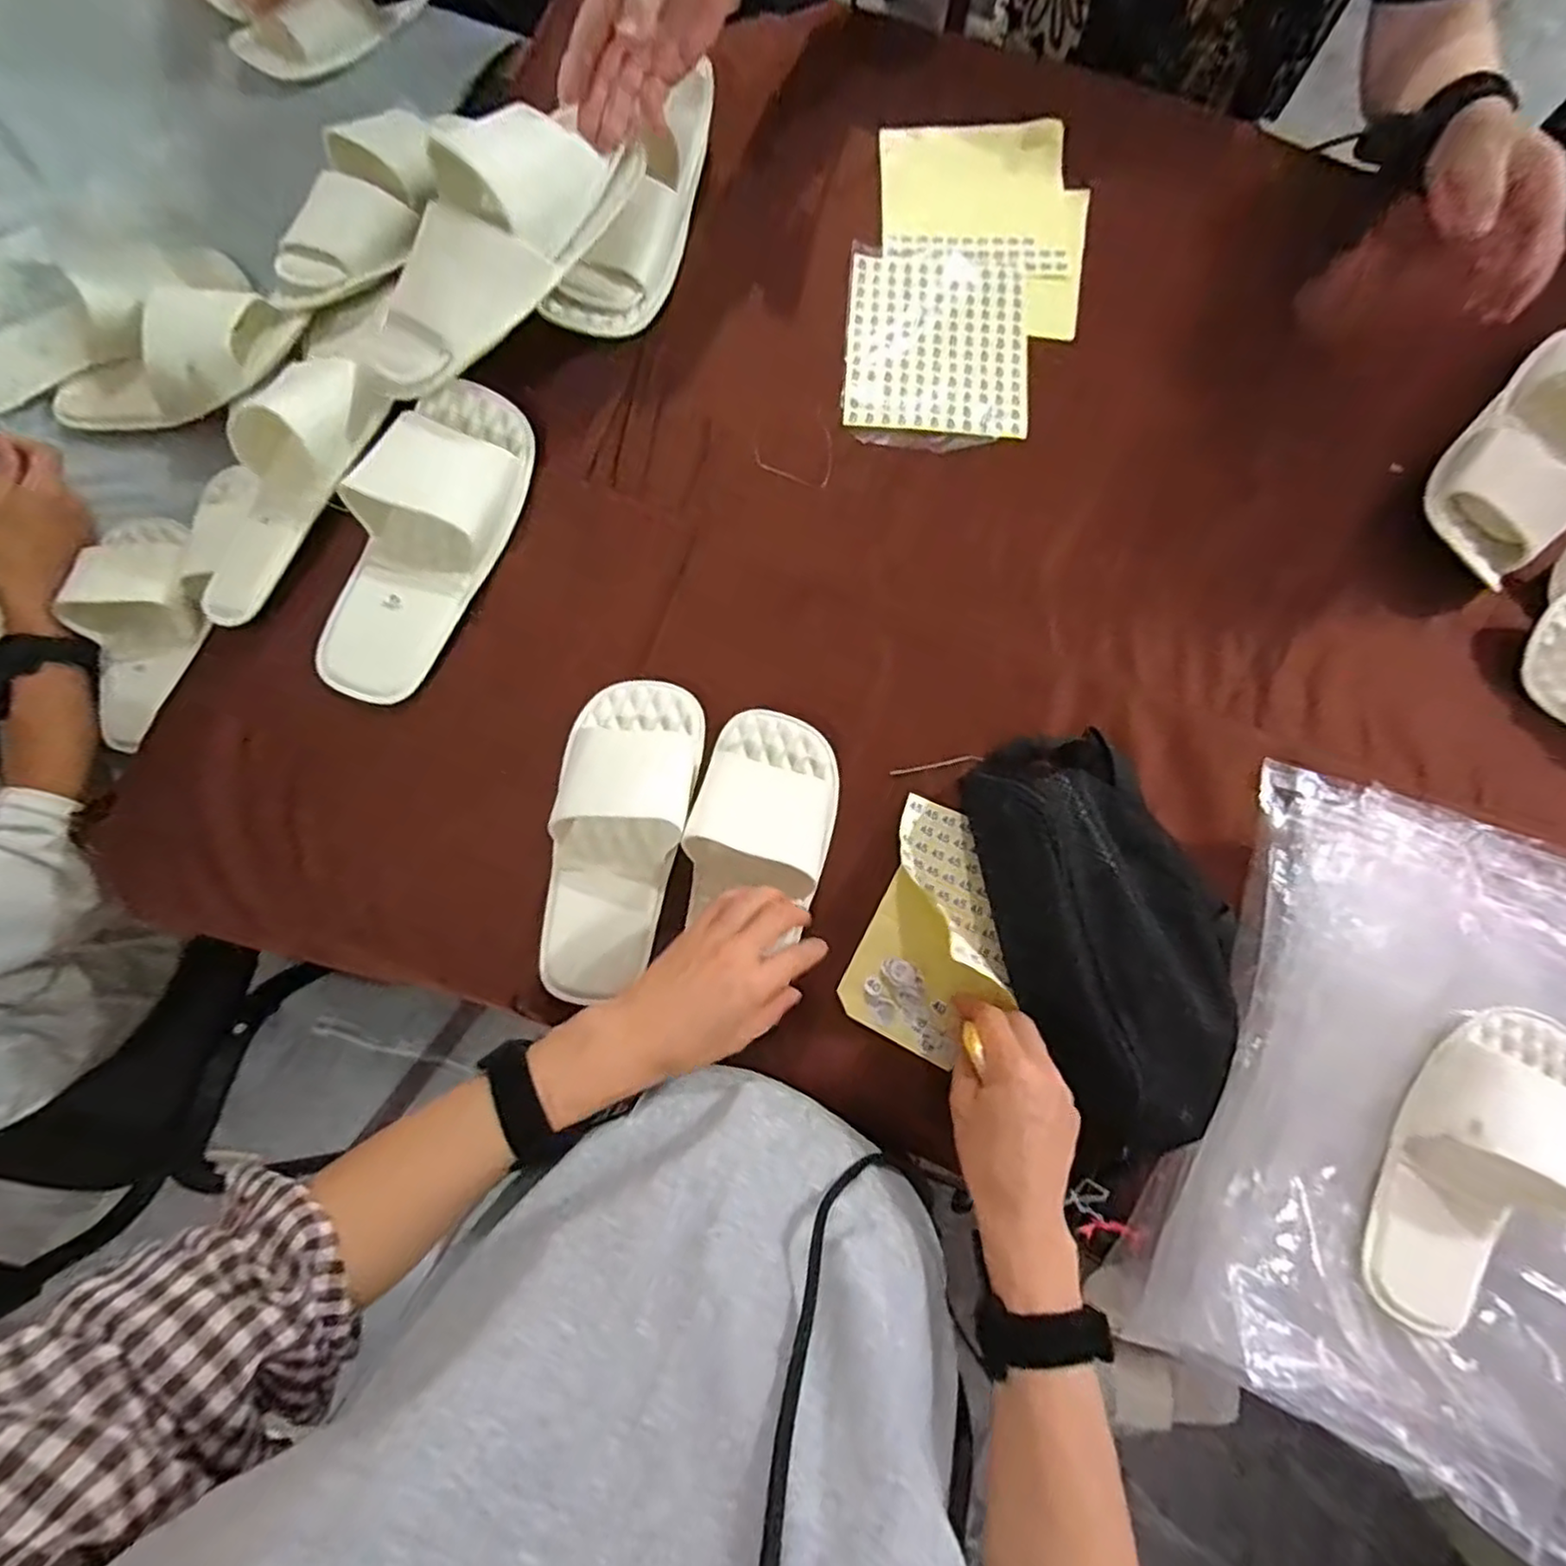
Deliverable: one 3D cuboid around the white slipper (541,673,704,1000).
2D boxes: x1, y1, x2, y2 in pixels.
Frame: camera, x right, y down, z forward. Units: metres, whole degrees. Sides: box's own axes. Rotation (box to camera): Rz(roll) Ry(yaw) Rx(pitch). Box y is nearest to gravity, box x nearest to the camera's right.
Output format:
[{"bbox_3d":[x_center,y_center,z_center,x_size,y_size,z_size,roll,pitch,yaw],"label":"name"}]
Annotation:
[{"bbox_3d":[-0.121,0.038,0.514,0.094,0.044,0.235,8,79,1],"label":"white slipper"}]

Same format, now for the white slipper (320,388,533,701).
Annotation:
[{"bbox_3d":[-0.287,-0.196,0.550,0.109,0.048,0.273,19,80,3],"label":"white slipper"}]

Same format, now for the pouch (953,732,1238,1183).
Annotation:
[{"bbox_3d":[0.241,0.104,0.495,0.169,0.053,0.296,-12,80,-3],"label":"pouch"}]

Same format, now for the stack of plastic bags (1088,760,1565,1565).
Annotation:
[{"bbox_3d":[0.454,0.228,0.477,0.337,0.070,0.442,25,80,4],"label":"stack of plastic bags"}]

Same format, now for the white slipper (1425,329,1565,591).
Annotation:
[{"bbox_3d":[0.624,-0.272,0.575,0.107,0.057,0.227,41,82,7],"label":"white slipper"}]

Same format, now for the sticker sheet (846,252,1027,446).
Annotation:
[{"bbox_3d":[0.138,-0.388,0.608,0.157,0.009,0.169,5,79,1],"label":"sticker sheet"}]

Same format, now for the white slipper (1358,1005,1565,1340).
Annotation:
[{"bbox_3d":[0.482,0.265,0.476,0.108,0.059,0.230,31,81,5],"label":"white slipper"}]

